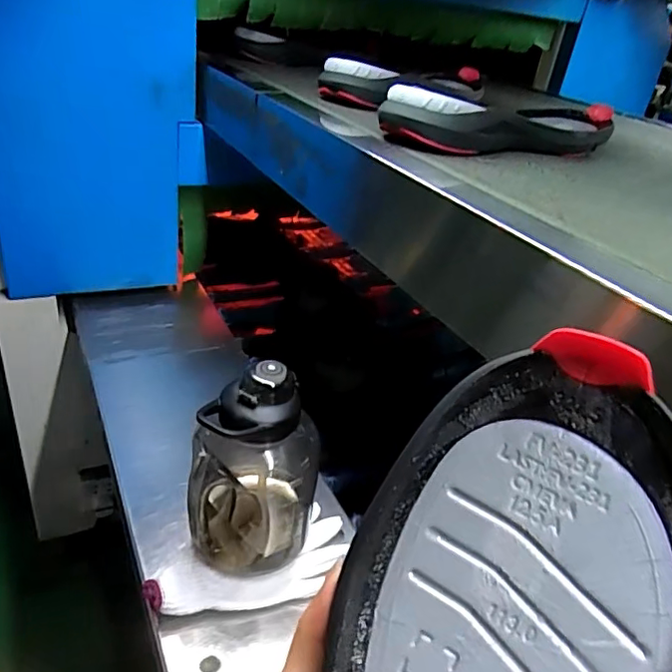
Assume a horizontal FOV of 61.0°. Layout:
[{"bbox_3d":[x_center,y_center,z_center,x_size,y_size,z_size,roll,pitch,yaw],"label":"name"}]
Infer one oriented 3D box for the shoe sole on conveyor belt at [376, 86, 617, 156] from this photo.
[{"bbox_3d":[0.202,-0.231,0.614,0.316,0.055,0.089,-14,33,-29],"label":"shoe sole on conveyor belt"}]

